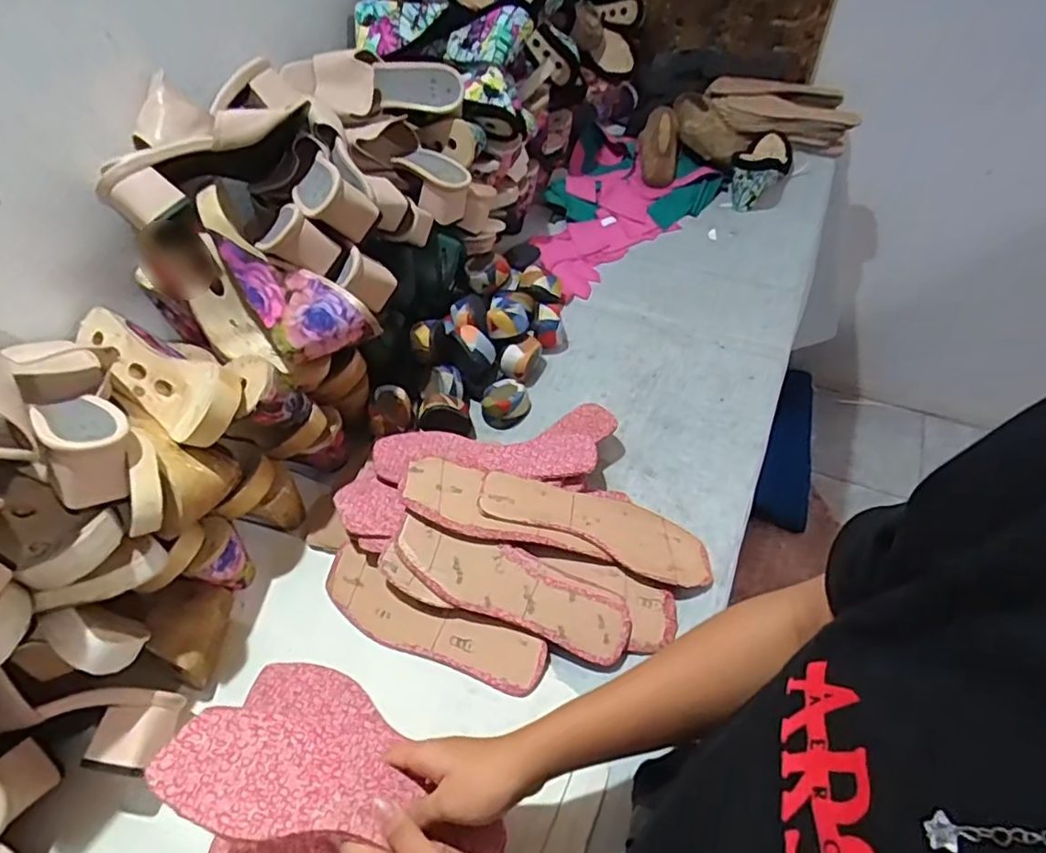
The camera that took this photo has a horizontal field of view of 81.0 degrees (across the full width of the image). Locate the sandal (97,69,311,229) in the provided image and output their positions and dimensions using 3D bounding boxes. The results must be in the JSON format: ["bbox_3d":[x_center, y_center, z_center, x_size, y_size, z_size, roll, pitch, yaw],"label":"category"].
[{"bbox_3d":[-0.320,-0.291,0.635,0.091,0.093,0.235,30,59,26],"label":"sandal"}]

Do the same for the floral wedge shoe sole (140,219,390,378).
[{"bbox_3d":[-0.275,-0.121,0.631,0.245,0.108,0.078,20,54,4],"label":"floral wedge shoe sole"}]

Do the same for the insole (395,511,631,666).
[{"bbox_3d":[-0.013,0.154,0.593,0.235,0.012,0.067,20,68,8],"label":"insole"}]

